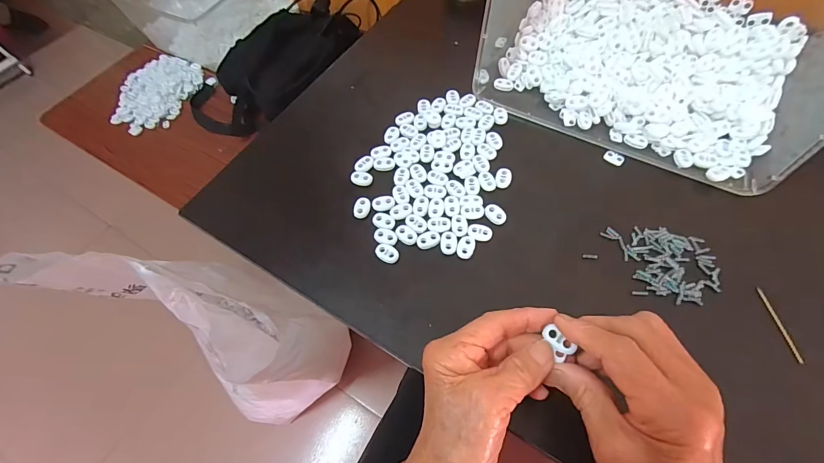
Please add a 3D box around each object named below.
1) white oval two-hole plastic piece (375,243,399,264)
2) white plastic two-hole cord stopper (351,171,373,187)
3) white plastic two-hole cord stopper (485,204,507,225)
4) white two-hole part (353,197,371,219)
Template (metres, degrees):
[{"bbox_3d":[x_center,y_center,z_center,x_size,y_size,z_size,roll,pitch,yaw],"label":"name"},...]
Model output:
[{"bbox_3d":[-0.023,0.020,0.333,0.022,0.004,0.016,27,68,17],"label":"white oval two-hole plastic piece"},{"bbox_3d":[-0.053,-0.055,0.375,0.023,0.004,0.016,7,63,8],"label":"white plastic two-hole cord stopper"},{"bbox_3d":[0.080,-0.017,0.346,0.018,0.004,0.022,-30,64,-11],"label":"white plastic two-hole cord stopper"},{"bbox_3d":[-0.049,-0.024,0.358,0.015,0.004,0.023,4,63,7],"label":"white two-hole part"}]

